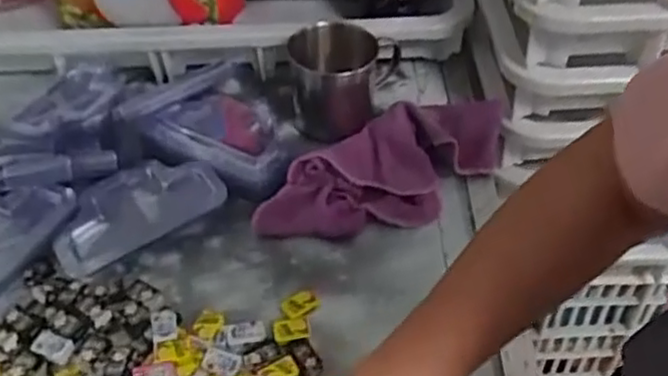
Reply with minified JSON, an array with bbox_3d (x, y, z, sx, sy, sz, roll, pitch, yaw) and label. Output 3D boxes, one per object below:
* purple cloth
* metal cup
[{"bbox_3d":[0.046,-0.020,0.599,0.233,0.044,0.102,-17,49,-15],"label":"purple cloth"},{"bbox_3d":[0.010,-0.105,0.656,0.097,0.071,0.097,0,47,0],"label":"metal cup"}]

